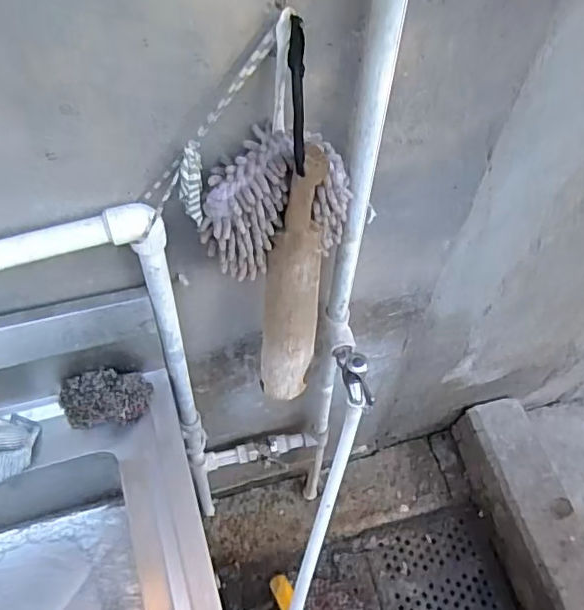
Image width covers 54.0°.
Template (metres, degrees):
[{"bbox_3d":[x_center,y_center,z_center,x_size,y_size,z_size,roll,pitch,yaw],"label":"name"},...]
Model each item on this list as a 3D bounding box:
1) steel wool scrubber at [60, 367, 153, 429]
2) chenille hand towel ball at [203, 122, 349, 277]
[{"bbox_3d":[-0.214,0.108,0.658,0.101,0.047,0.058,-11,58,-11],"label":"steel wool scrubber"},{"bbox_3d":[-0.016,-0.096,0.540,0.139,0.137,0.053,-14,59,-13],"label":"chenille hand towel ball"}]

